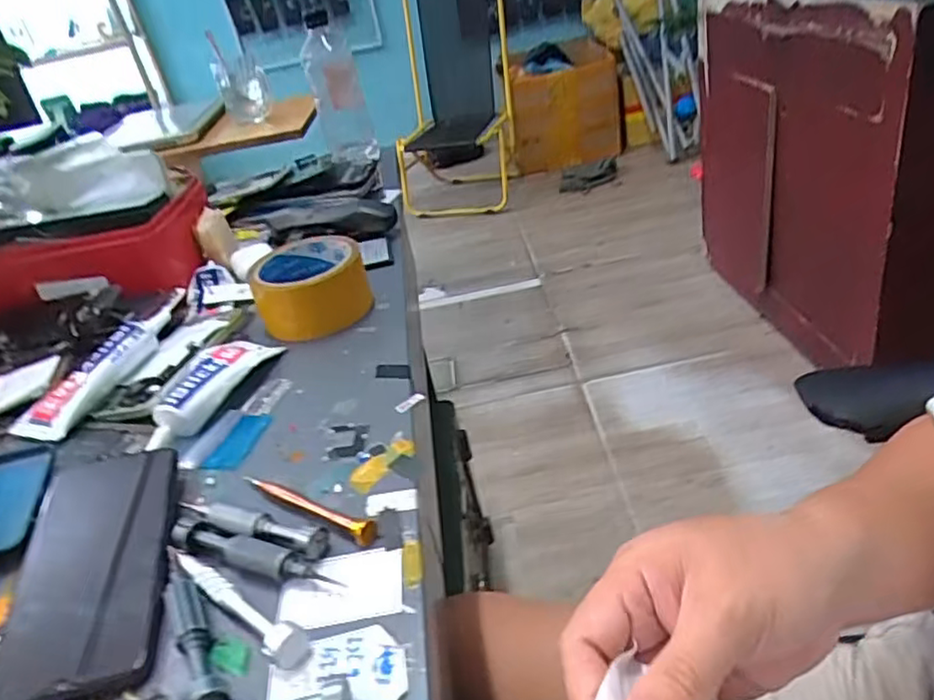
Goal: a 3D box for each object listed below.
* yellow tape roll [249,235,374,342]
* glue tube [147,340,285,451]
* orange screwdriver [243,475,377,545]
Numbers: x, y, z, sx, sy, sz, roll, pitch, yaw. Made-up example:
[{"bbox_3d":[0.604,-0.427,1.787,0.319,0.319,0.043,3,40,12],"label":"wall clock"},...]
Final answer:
[{"bbox_3d":[-0.133,-0.057,0.566,0.093,0.054,0.096,-5,32,3],"label":"yellow tape roll"},{"bbox_3d":[-0.182,0.022,0.483,0.044,0.023,0.116,-2,33,15],"label":"glue tube"},{"bbox_3d":[-0.091,0.084,0.374,0.103,0.012,0.009,14,41,36],"label":"orange screwdriver"}]

